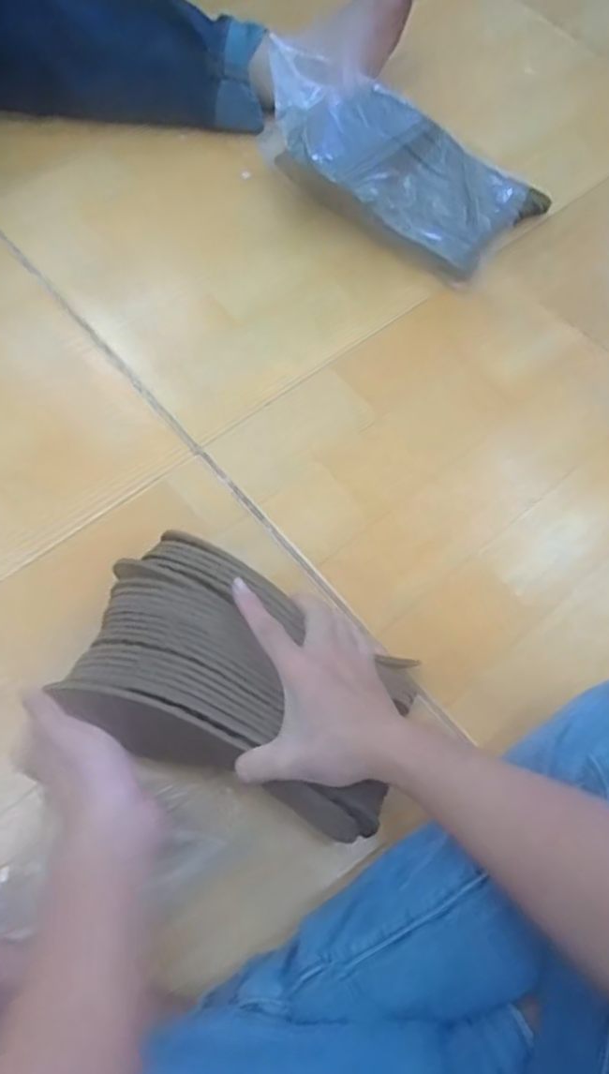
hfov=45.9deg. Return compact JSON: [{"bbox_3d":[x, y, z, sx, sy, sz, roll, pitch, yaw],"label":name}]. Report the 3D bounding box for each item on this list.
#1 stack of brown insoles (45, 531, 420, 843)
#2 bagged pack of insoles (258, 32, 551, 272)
[{"bbox_3d":[-0.043,0.099,0.505,0.237,0.071,0.150,27,66,9],"label":"stack of brown insoles"},{"bbox_3d":[0.094,-0.397,0.770,0.320,0.048,0.157,33,76,-9],"label":"bagged pack of insoles"}]

